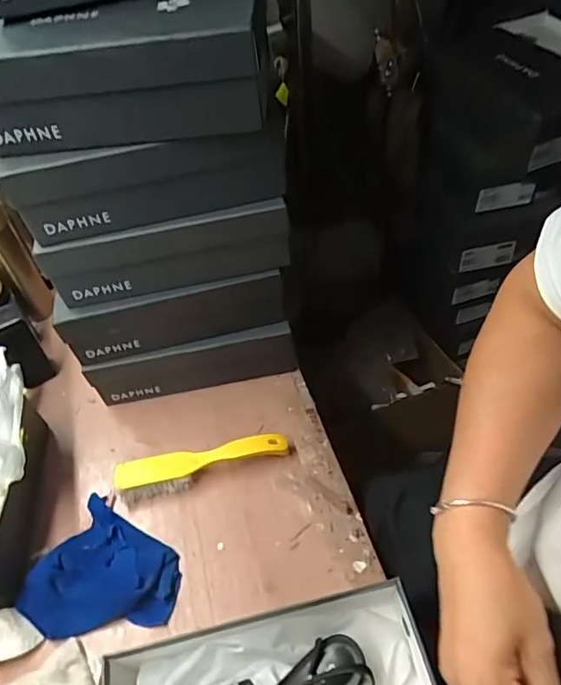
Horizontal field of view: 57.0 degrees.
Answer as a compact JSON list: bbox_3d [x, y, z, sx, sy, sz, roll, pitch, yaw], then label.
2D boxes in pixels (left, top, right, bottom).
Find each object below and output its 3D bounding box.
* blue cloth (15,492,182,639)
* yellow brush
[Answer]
[{"bbox_3d":[-0.203,0.275,0.600,0.157,0.039,0.143,18,53,21],"label":"blue cloth"},{"bbox_3d":[-0.103,0.157,0.681,0.222,0.041,0.047,-15,49,-7],"label":"yellow brush"}]

